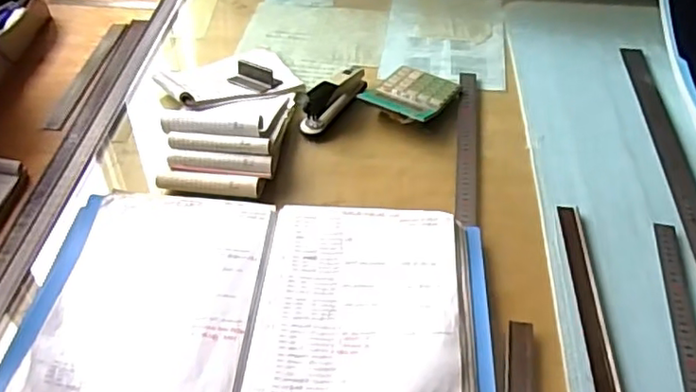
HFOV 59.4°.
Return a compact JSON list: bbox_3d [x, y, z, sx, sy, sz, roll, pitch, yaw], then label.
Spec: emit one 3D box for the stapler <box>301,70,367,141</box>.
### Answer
[{"bbox_3d":[-0.019,-0.146,0.909,0.030,0.063,0.143,26,51,22],"label":"stapler"}]

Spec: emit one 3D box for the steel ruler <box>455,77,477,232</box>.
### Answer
[{"bbox_3d":[0.172,-0.081,0.880,0.029,0.007,0.319,11,47,1],"label":"steel ruler"}]

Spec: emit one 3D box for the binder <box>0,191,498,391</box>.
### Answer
[{"bbox_3d":[-0.094,0.123,0.655,0.492,0.037,0.318,5,46,3],"label":"binder"}]

